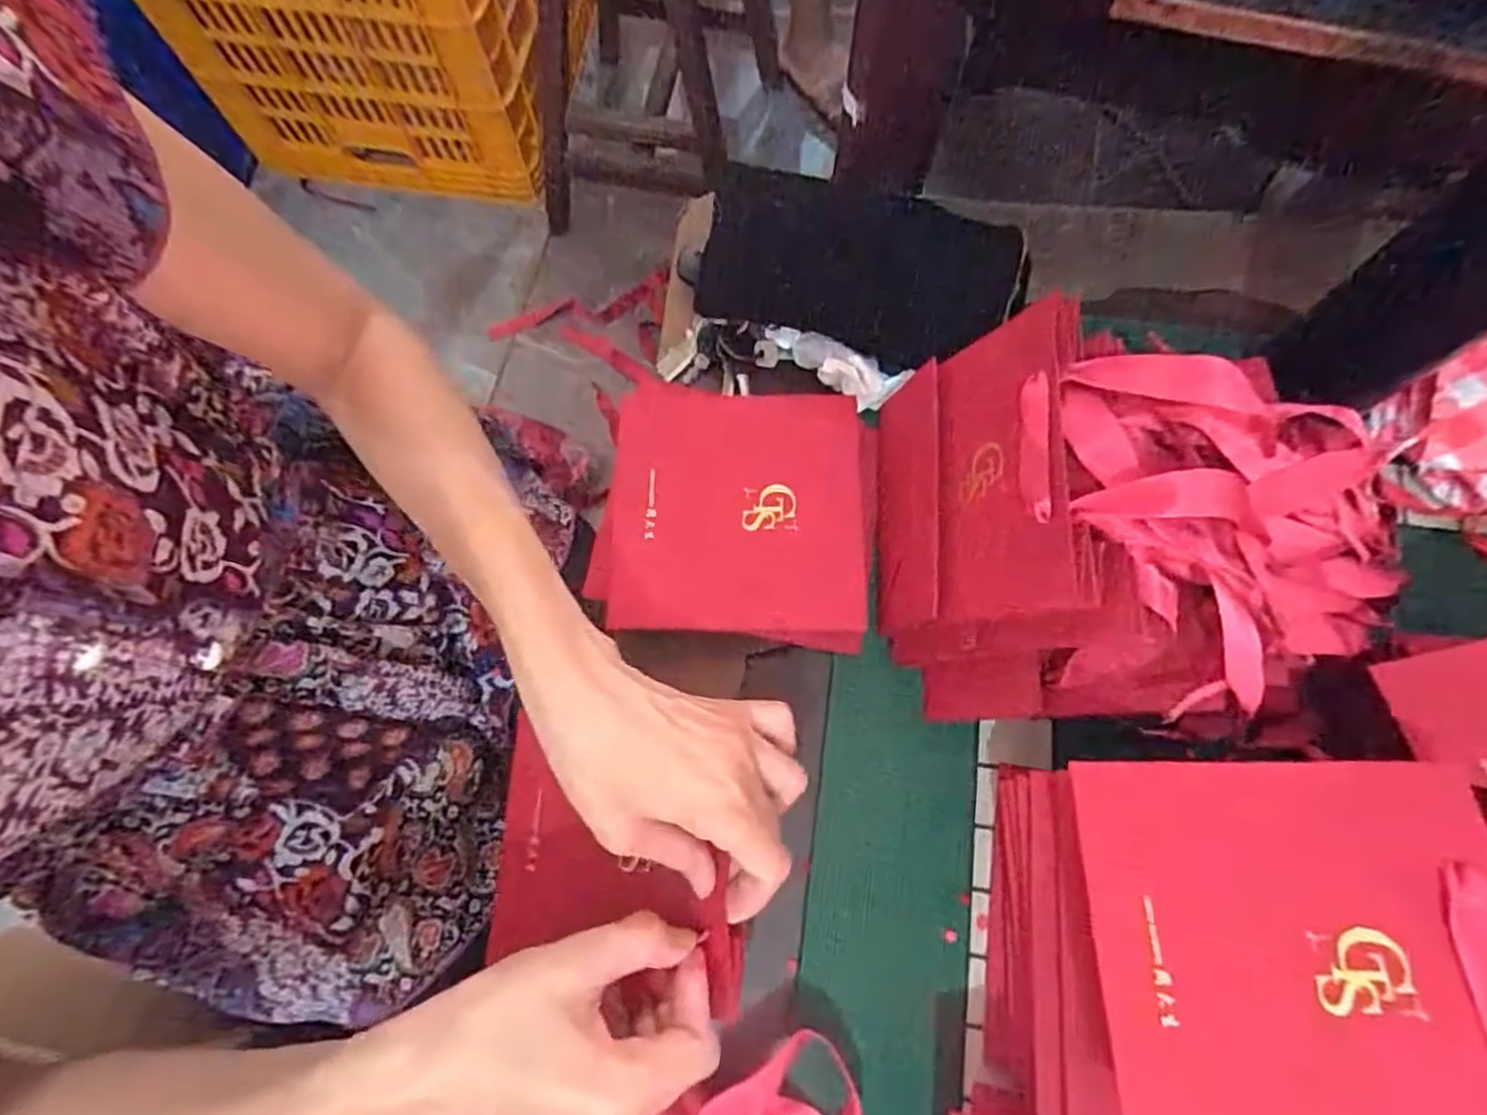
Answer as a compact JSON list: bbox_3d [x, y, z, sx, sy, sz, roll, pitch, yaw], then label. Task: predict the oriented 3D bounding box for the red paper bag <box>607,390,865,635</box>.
[{"bbox_3d":[-0.003,-0.029,0.405,0.138,0.011,0.142,1,74,1],"label":"red paper bag"}]

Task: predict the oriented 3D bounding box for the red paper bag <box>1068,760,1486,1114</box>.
[{"bbox_3d":[0.198,0.145,0.251,0.136,0.009,0.139,-3,67,10],"label":"red paper bag"}]

